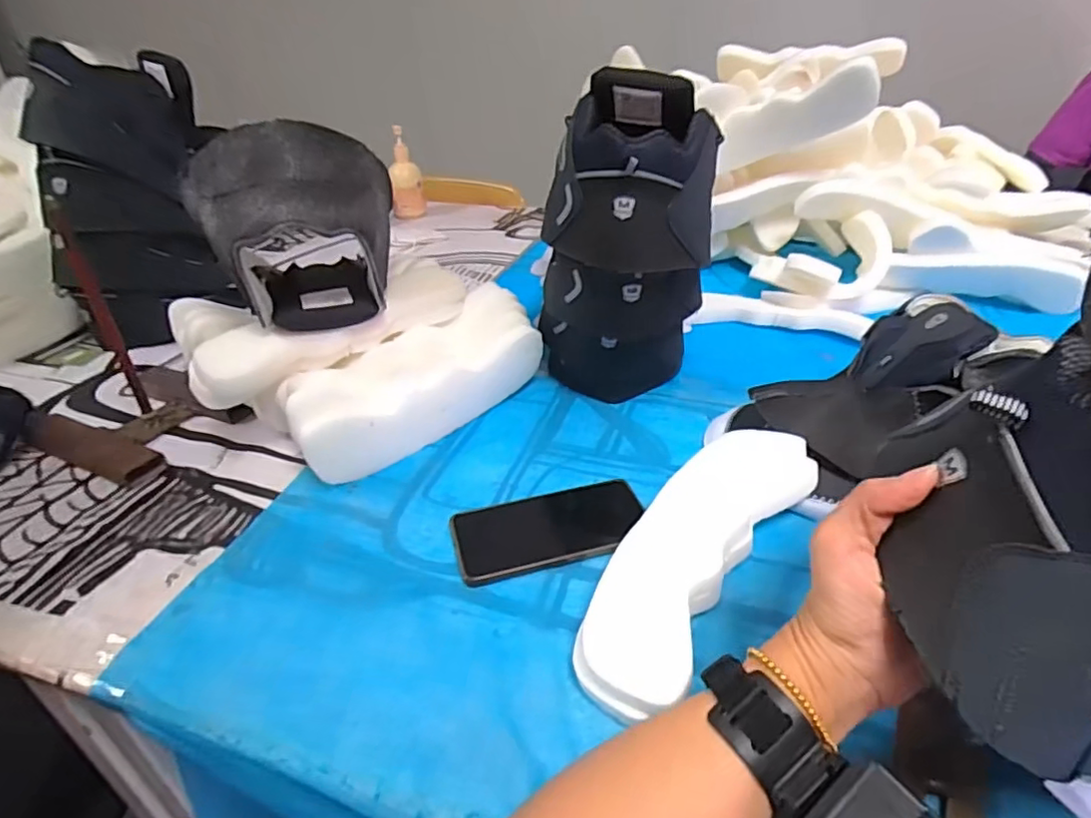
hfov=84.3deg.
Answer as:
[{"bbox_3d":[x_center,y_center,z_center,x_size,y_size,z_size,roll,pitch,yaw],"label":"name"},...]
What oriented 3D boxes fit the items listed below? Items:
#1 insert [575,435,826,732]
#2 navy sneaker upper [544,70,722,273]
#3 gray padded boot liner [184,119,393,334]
[{"bbox_3d":[0.113,0.099,0.447,0.093,0.045,0.269,23,40,33],"label":"insert"},{"bbox_3d":[0.075,-0.210,0.541,0.155,0.142,0.110,6,34,12],"label":"navy sneaker upper"},{"bbox_3d":[-0.232,-0.164,0.579,0.156,0.196,0.183,-14,35,-18],"label":"gray padded boot liner"}]

